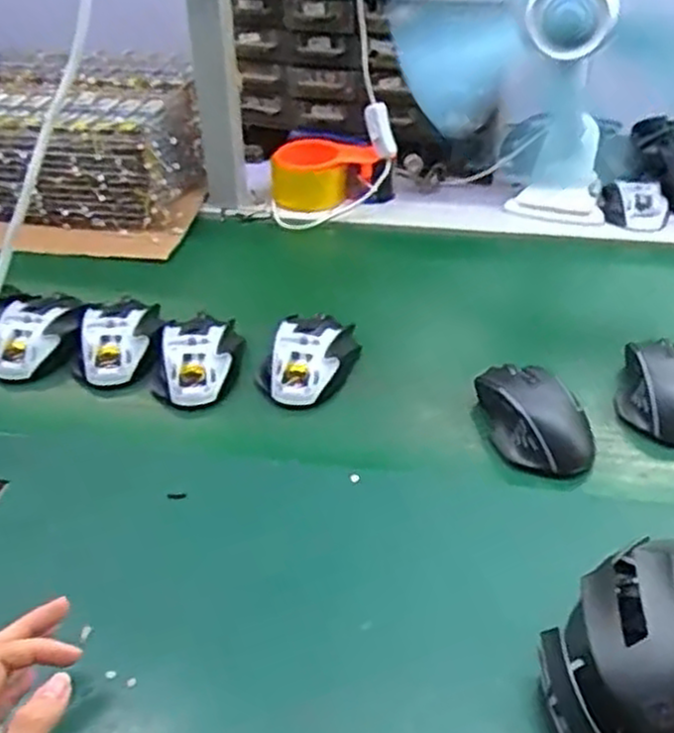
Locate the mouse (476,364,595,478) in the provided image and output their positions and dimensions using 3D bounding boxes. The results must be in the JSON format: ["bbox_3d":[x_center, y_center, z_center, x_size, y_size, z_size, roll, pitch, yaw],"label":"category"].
[{"bbox_3d":[0.154,0.040,0.611,0.071,0.044,0.111,-11,39,-11],"label":"mouse"}]

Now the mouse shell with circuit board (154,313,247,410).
[{"bbox_3d":[-0.121,-0.009,0.681,0.070,0.032,0.092,-2,38,1],"label":"mouse shell with circuit board"}]

